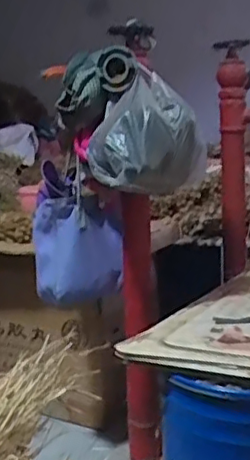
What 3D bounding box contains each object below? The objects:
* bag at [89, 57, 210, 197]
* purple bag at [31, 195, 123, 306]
[{"bbox_3d":[0.056,-0.223,1.480,0.282,0.257,0.194,-1,10,2],"label":"bag"},{"bbox_3d":[-0.124,0.058,1.652,0.232,0.257,0.124,-2,10,-1],"label":"purple bag"}]

